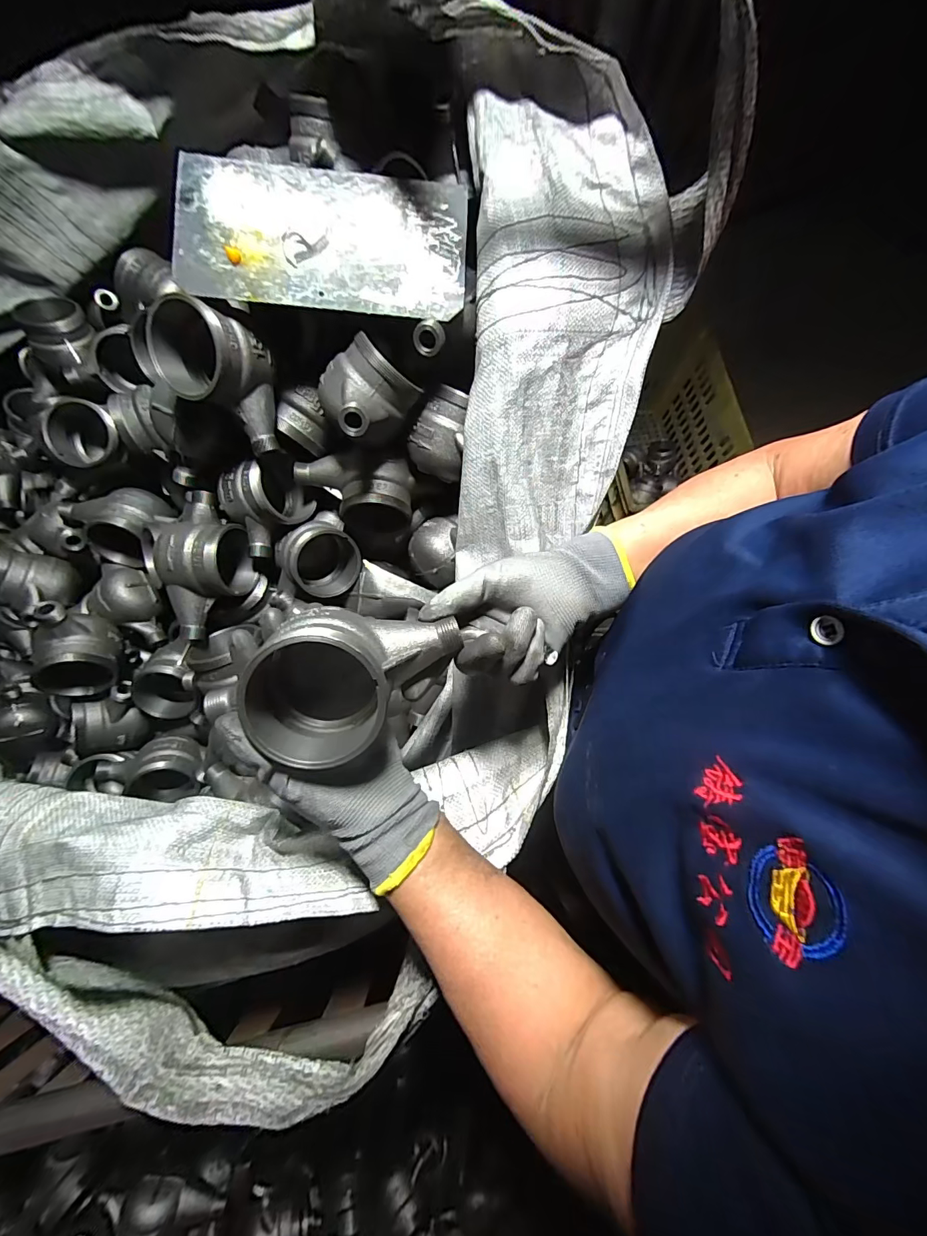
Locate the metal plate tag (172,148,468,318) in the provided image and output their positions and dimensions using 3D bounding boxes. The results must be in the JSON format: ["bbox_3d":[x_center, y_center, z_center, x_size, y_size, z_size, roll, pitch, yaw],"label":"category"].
[{"bbox_3d":[-0.115,-0.320,0.363,0.231,0.009,0.116,2,91,-5],"label":"metal plate tag"}]

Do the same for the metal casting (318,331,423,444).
[{"bbox_3d":[-0.093,-0.211,0.410,0.082,0.065,0.100,28,78,7],"label":"metal casting"}]

